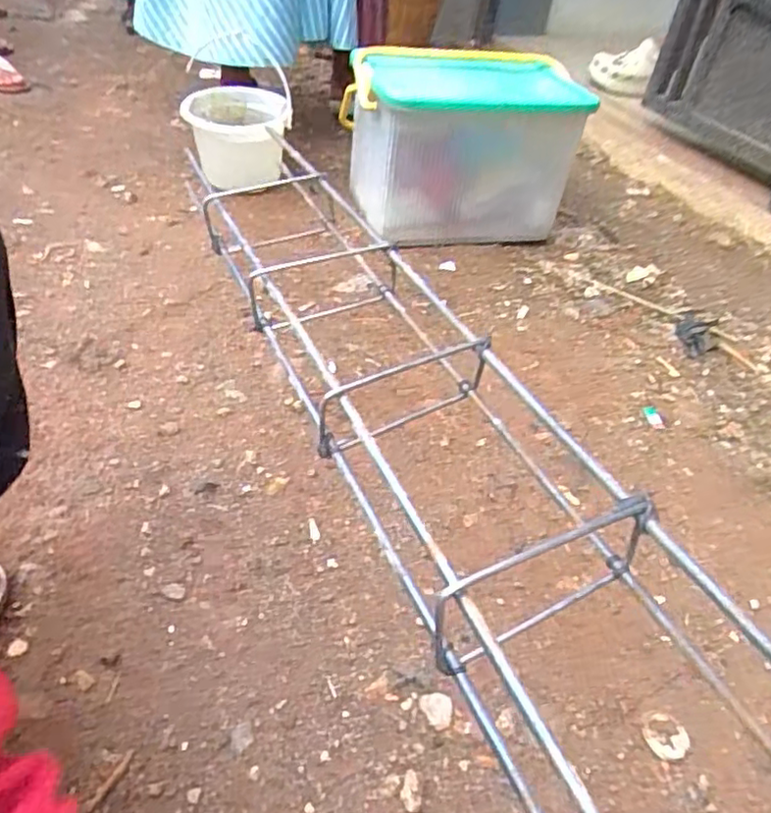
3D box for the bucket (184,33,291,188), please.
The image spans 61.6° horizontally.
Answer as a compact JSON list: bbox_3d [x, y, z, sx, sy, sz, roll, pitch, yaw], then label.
[{"bbox_3d":[-0.258,-0.461,1.153,0.178,0.143,0.187,-1,43,-6],"label":"bucket"}]

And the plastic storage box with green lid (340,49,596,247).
[{"bbox_3d":[0.112,-0.422,1.059,0.338,0.244,0.212,-5,43,-11],"label":"plastic storage box with green lid"}]

